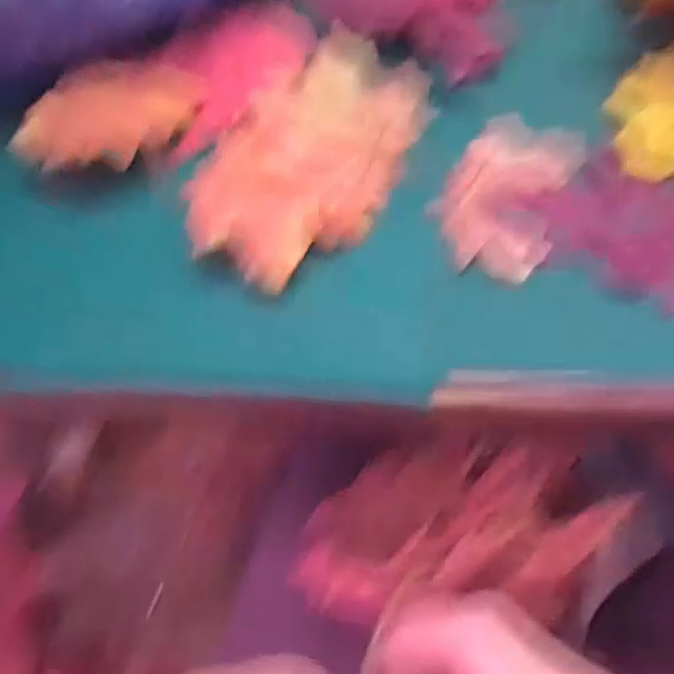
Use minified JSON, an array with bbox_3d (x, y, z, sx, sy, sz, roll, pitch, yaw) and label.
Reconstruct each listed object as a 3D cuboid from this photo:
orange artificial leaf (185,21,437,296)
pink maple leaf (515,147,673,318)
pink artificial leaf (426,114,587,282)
[{"bbox_3d":[-0.010,-0.088,0.344,0.079,0.017,0.147,24,66,14],"label":"orange artificial leaf"},{"bbox_3d":[0.128,-0.052,0.326,0.079,0.010,0.067,21,66,13],"label":"pink maple leaf"},{"bbox_3d":[0.079,-0.069,0.337,0.053,0.005,0.091,23,66,14],"label":"pink artificial leaf"}]

